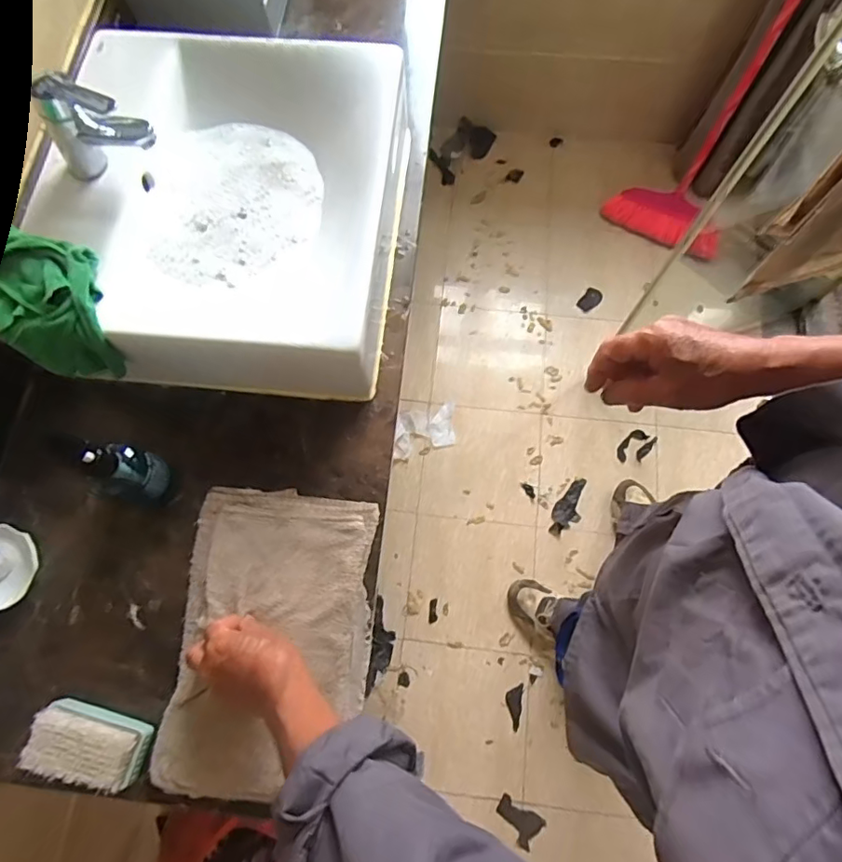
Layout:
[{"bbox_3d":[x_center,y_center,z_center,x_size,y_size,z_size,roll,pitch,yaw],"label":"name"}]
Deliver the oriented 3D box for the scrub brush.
[{"bbox_3d":[-0.381,0.361,0.609,0.123,0.049,0.064,14,73,5],"label":"scrub brush"}]

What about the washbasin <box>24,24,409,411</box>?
[{"bbox_3d":[-0.262,-0.298,0.730,0.433,0.153,0.456,5,73,3],"label":"washbasin"}]

